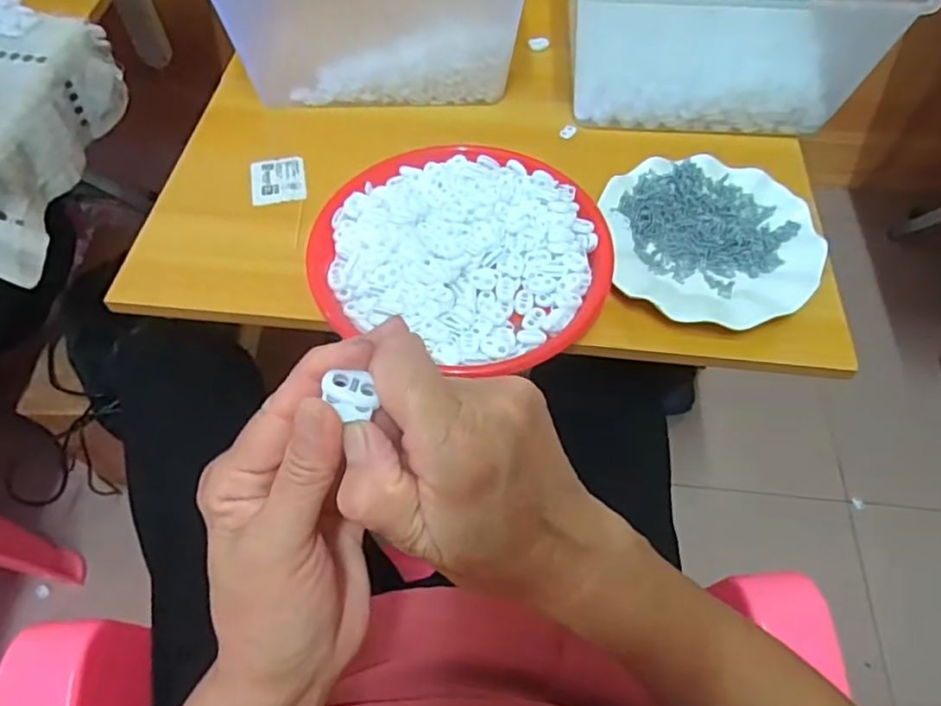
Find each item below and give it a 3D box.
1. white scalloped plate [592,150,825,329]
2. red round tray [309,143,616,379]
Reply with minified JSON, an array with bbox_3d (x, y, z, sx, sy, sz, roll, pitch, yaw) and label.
[{"bbox_3d":[0.201,-0.094,0.522,0.166,0.023,0.172,0,58,0],"label":"white scalloped plate"},{"bbox_3d":[-0.004,-0.089,0.507,0.230,0.029,0.210,0,58,0],"label":"red round tray"}]

